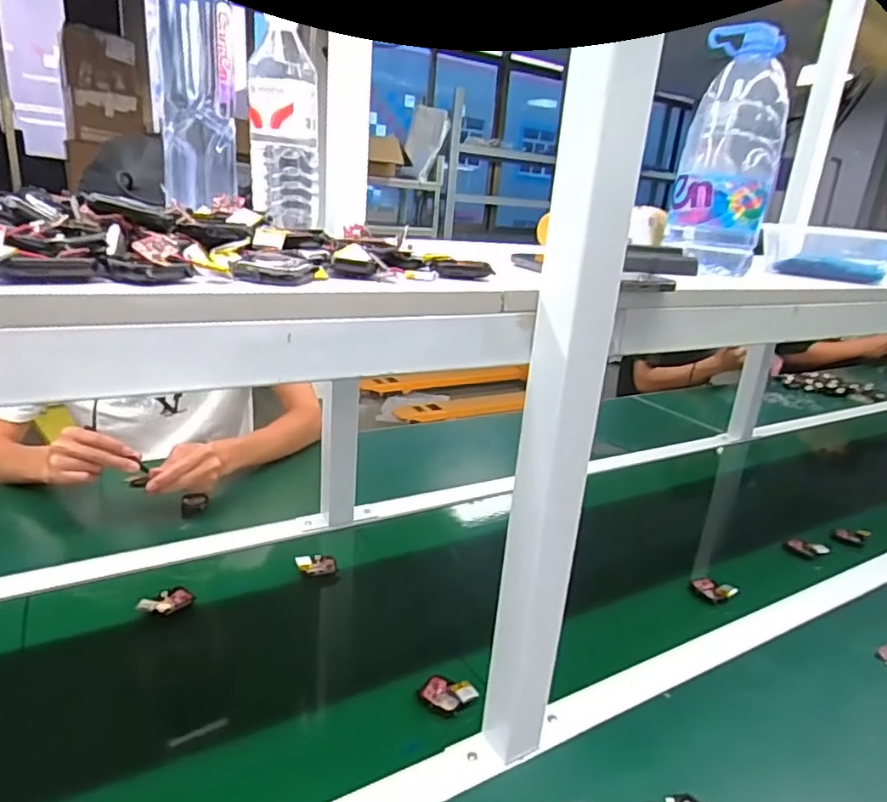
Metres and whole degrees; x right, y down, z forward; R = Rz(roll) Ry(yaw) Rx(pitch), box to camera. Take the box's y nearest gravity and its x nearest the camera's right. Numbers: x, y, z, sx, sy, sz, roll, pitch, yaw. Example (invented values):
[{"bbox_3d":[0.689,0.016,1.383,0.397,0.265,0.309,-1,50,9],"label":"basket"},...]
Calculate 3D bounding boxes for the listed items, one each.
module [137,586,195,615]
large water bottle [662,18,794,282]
[{"bbox_3d":[-0.322,0.232,0.701,0.035,0.016,0.057,22,25,39],"label":"module"},{"bbox_3d":[0.311,-0.261,0.658,0.103,0.220,0.106,13,21,22],"label":"large water bottle"}]

